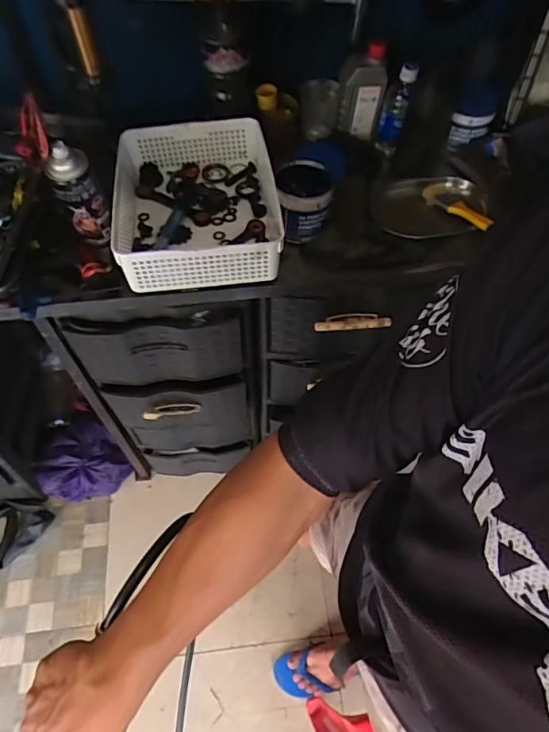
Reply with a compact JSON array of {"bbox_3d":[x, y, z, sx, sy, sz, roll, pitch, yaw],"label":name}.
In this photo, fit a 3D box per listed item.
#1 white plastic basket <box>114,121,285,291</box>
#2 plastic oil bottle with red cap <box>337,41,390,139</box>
[{"bbox_3d":[-0.125,-0.272,0.796,0.257,0.089,0.331,-7,59,-6],"label":"white plastic basket"},{"bbox_3d":[0.159,-0.495,0.879,0.083,0.148,0.051,9,59,4],"label":"plastic oil bottle with red cap"}]

